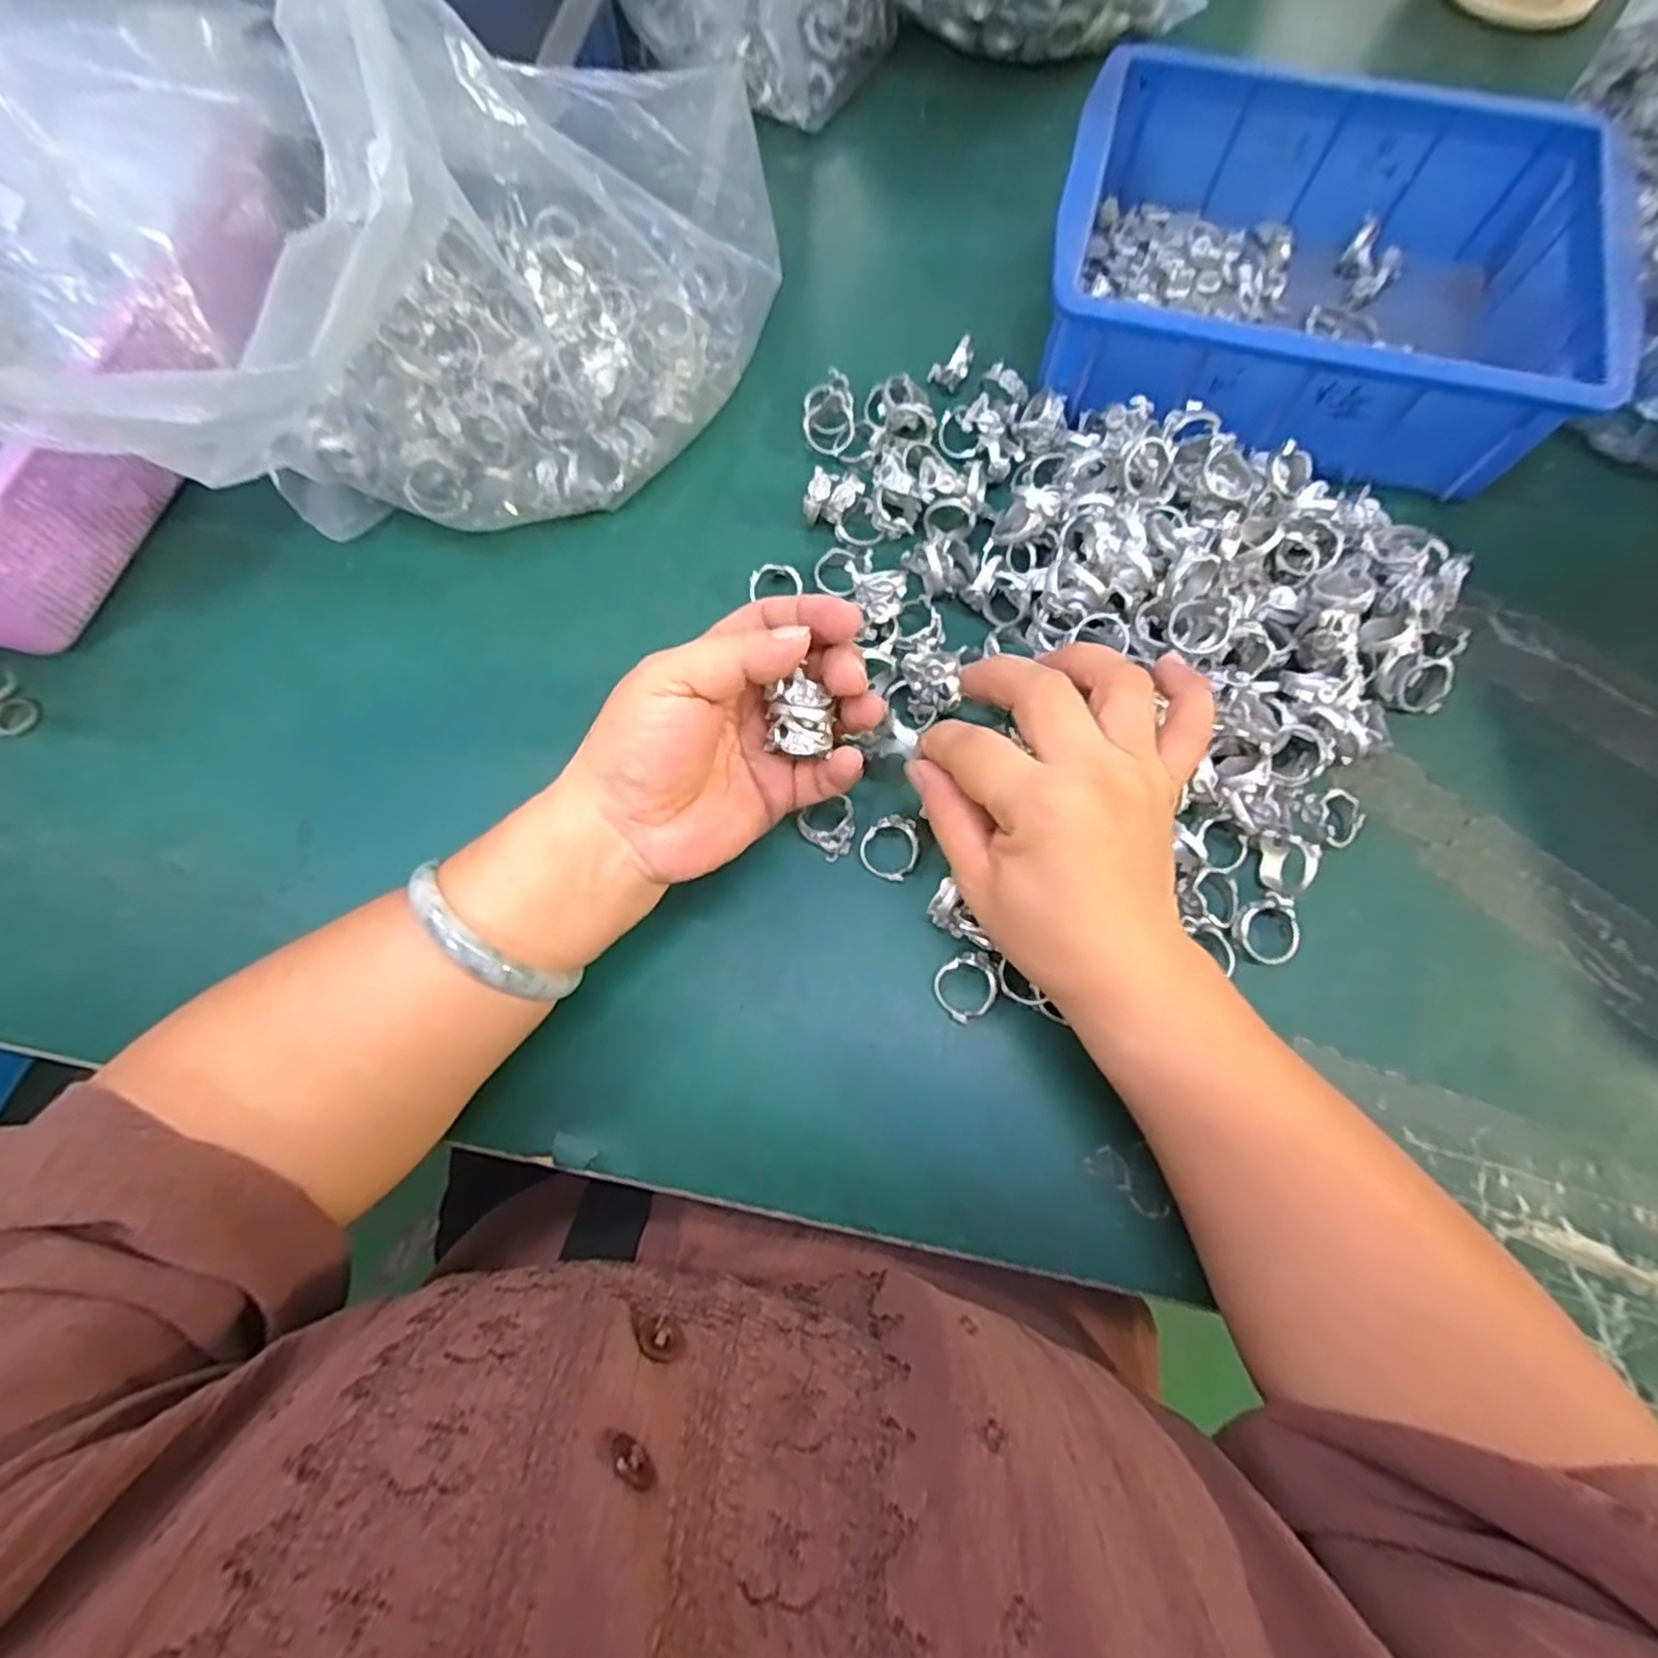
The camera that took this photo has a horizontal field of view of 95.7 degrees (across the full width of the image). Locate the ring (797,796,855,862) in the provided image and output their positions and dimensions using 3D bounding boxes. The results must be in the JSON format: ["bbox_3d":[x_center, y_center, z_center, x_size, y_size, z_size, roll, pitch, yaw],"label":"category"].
[{"bbox_3d":[0.000,0.001,0.324,0.024,0.012,0.024,0,75,0],"label":"ring"}]

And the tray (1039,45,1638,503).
[{"bbox_3d":[0.234,-0.273,0.367,0.232,0.063,0.181,10,76,3],"label":"tray"}]

